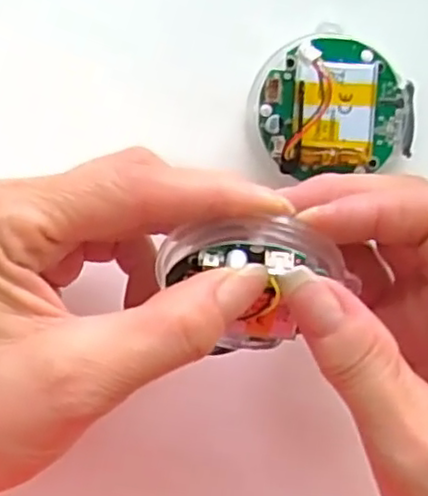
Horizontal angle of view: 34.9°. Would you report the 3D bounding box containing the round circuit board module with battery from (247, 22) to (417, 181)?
[{"bbox_3d":[0.044,-0.054,0.250,0.060,0.010,0.052,-6,95,-4],"label":"round circuit board module with battery"}]

